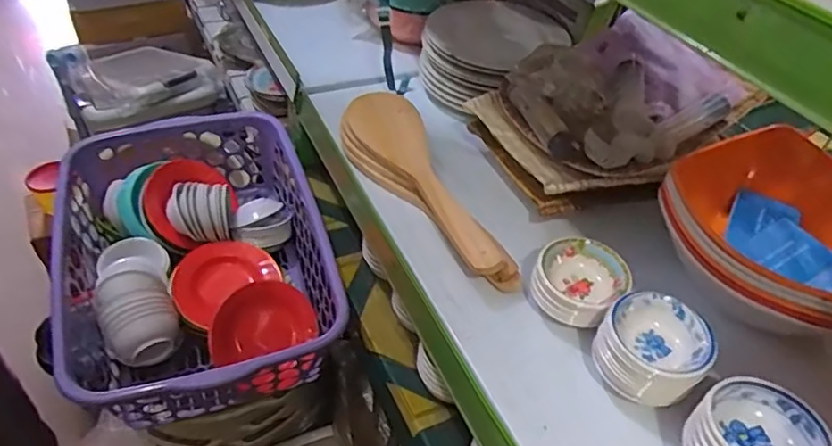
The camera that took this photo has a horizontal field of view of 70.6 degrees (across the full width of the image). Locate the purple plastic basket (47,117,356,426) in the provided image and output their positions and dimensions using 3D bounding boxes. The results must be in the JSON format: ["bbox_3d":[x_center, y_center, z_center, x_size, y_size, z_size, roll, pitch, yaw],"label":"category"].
[{"bbox_3d":[-0.291,0.042,0.810,0.319,0.143,0.464,-13,47,-19],"label":"purple plastic basket"}]

